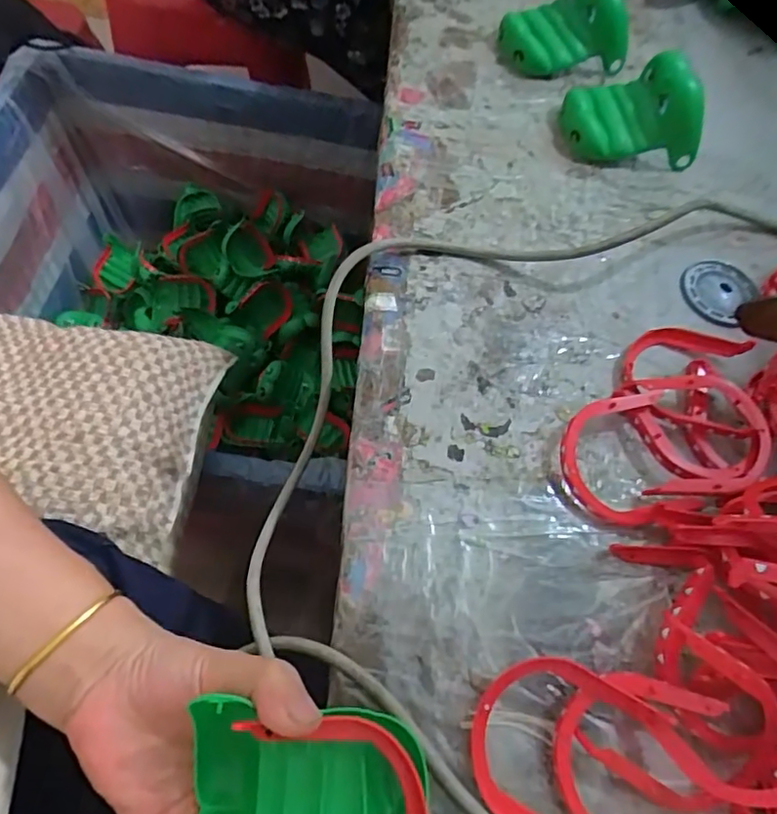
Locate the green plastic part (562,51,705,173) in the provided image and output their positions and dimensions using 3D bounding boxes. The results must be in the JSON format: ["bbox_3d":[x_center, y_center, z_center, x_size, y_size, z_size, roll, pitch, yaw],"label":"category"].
[{"bbox_3d":[0.183,-0.221,0.430,0.099,0.054,0.060,5,63,-2],"label":"green plastic part"}]

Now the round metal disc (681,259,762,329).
[{"bbox_3d":[0.229,-0.082,0.401,0.048,0.004,0.047,2,64,-3],"label":"round metal disc"}]

